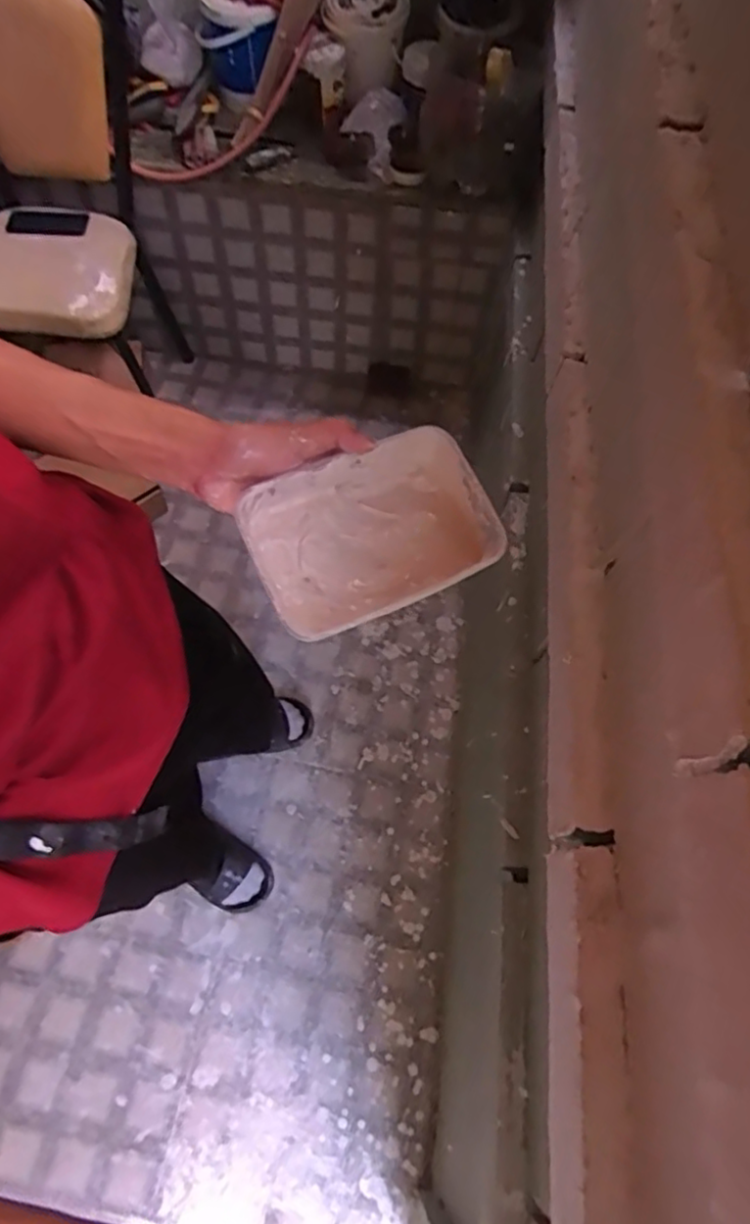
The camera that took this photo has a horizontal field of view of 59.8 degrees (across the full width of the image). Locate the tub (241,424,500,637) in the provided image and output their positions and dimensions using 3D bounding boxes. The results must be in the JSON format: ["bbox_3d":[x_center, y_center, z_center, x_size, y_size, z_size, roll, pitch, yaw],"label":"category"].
[{"bbox_3d":[-0.001,-0.056,0.458,0.168,0.051,0.115,-26,66,-13],"label":"tub"}]

